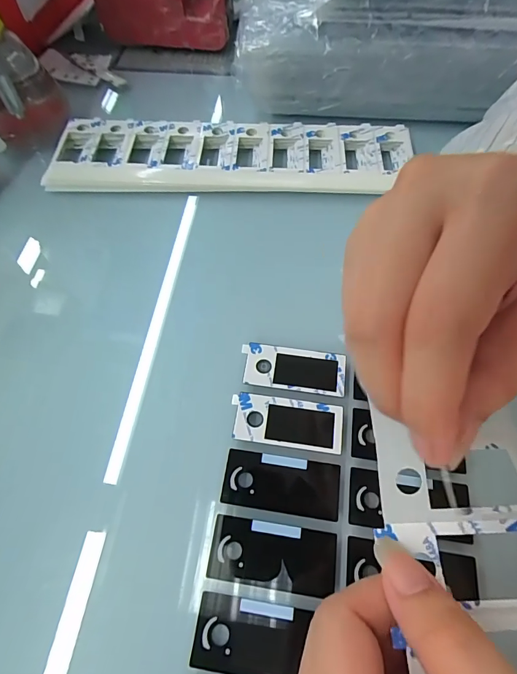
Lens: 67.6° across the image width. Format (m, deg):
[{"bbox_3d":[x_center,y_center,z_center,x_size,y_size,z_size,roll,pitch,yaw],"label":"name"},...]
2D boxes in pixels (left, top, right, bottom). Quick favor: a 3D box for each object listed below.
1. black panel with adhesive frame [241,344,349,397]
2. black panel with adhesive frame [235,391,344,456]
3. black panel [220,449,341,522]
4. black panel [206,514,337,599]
[{"bbox_3d":[0.021,0.019,0.231,0.060,0.004,0.027,7,61,4],"label":"black panel with adhesive frame"},{"bbox_3d":[0.016,0.047,0.216,0.060,0.004,0.027,7,61,5],"label":"black panel with adhesive frame"},{"bbox_3d":[0.012,0.075,0.200,0.059,0.004,0.027,7,61,5],"label":"black panel"},{"bbox_3d":[0.007,0.104,0.184,0.059,0.004,0.027,7,61,5],"label":"black panel"}]

